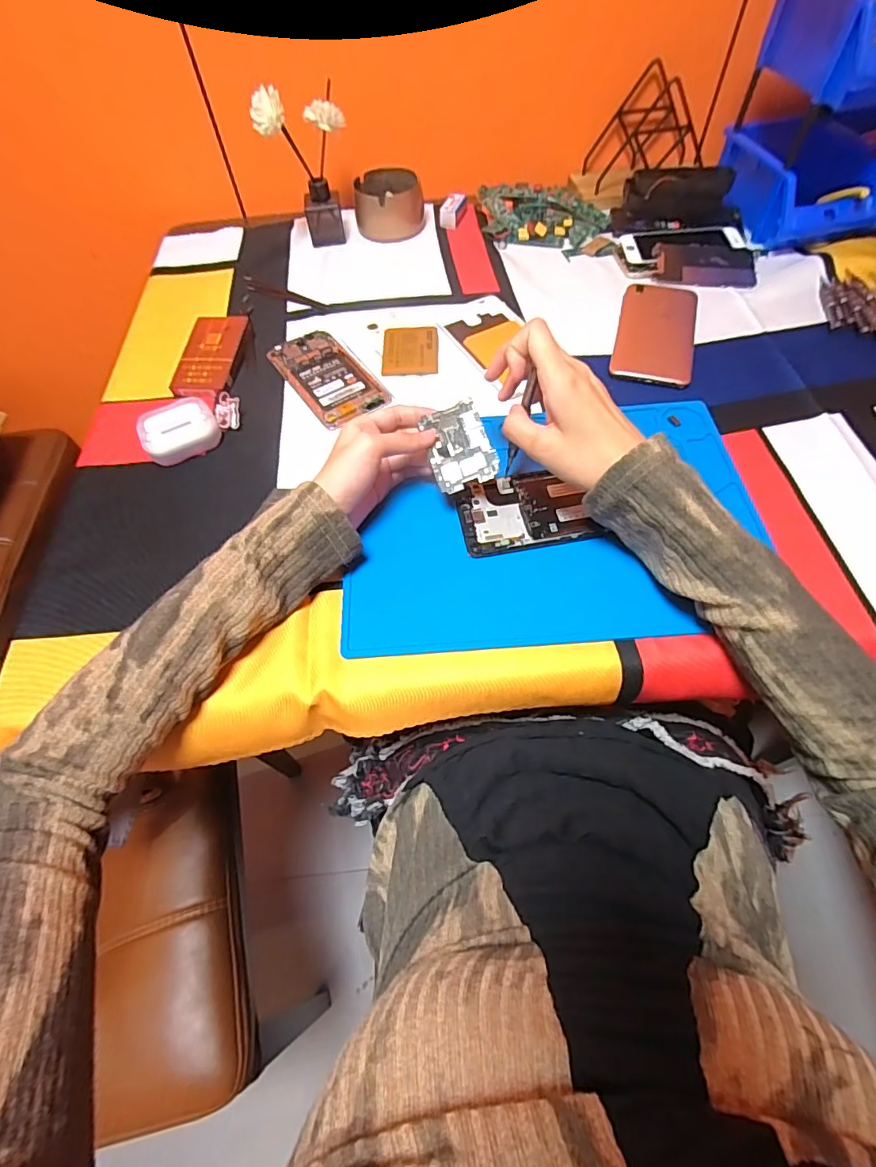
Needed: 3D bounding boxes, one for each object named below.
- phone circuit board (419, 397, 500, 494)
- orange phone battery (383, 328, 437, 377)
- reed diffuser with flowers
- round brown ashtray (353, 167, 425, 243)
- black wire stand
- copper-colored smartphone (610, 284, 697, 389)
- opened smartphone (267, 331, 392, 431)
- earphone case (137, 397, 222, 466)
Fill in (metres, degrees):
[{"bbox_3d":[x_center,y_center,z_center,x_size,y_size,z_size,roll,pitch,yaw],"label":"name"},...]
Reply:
[{"bbox_3d":[0.017,-0.105,0.391,0.046,0.004,0.067,-17,77,7],"label":"phone circuit board"},{"bbox_3d":[-0.028,-0.235,0.516,0.055,0.007,0.068,-3,59,3],"label":"orange phone battery"},{"bbox_3d":[-0.146,-0.475,0.591,0.090,0.150,0.058,-9,59,-1],"label":"reed diffuser with flowers"},{"bbox_3d":[-0.061,-0.480,0.651,0.085,0.049,0.082,-2,59,3],"label":"round brown ashtray"},{"bbox_3d":[0.269,-0.568,0.637,0.154,0.092,0.080,-12,59,-2],"label":"black wire stand"},{"bbox_3d":[0.220,-0.255,0.517,0.076,0.008,0.155,12,61,12],"label":"copper-colored smartphone"},{"bbox_3d":[-0.111,-0.207,0.507,0.068,0.005,0.143,-32,62,-14],"label":"opened smartphone"},{"bbox_3d":[-0.232,-0.138,0.464,0.064,0.030,0.048,-25,60,-10],"label":"earphone case"}]

